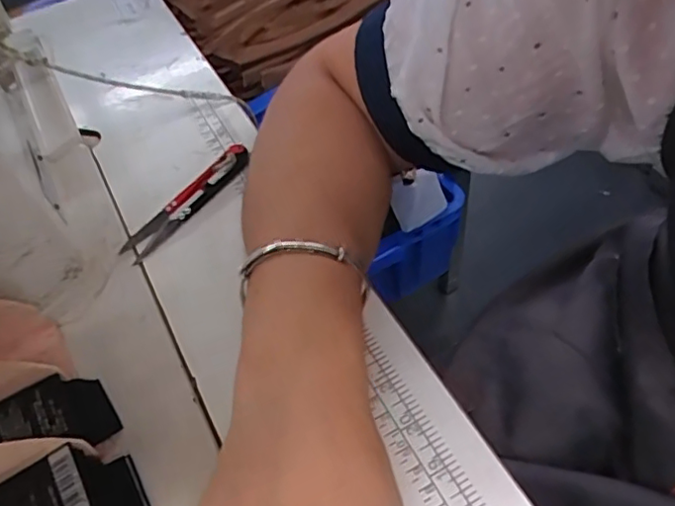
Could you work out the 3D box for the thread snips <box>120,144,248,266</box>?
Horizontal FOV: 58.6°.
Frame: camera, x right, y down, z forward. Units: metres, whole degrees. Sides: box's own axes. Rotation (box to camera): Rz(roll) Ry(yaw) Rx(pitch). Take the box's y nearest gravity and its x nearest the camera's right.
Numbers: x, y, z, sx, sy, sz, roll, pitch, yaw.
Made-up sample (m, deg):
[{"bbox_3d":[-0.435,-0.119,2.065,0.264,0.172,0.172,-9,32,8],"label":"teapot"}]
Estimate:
[{"bbox_3d":[-0.099,-0.036,0.397,0.023,0.015,0.104,32,61,26],"label":"thread snips"}]

